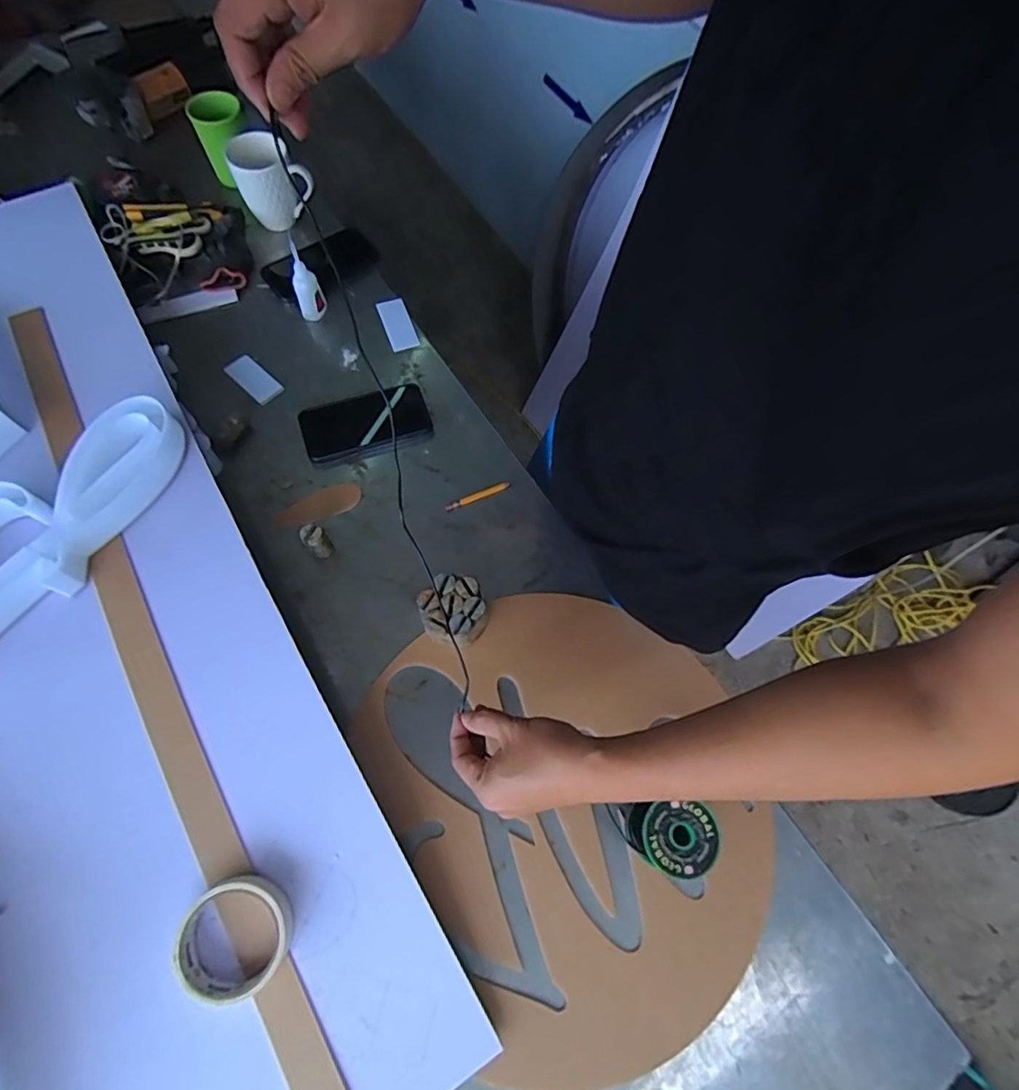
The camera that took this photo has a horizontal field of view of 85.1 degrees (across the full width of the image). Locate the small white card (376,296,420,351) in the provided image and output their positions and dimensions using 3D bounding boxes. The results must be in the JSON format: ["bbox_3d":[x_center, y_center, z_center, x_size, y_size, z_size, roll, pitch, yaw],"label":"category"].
[{"bbox_3d":[-0.164,-0.324,0.812,0.040,0.009,0.091,-19,70,-10],"label":"small white card"}]

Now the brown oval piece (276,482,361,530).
[{"bbox_3d":[-0.238,-0.048,0.691,0.105,0.005,0.040,-23,71,-12],"label":"brown oval piece"}]

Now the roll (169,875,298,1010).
[{"bbox_3d":[-0.234,0.337,0.474,0.086,0.034,0.090,41,71,13],"label":"roll"}]

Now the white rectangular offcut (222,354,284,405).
[{"bbox_3d":[-0.351,-0.228,0.759,0.084,0.007,0.040,42,72,13],"label":"white rectangular offcut"}]

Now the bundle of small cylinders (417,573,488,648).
[{"bbox_3d":[-0.063,0.075,0.622,0.068,0.050,0.073,-23,71,-12],"label":"bundle of small cylinders"}]

